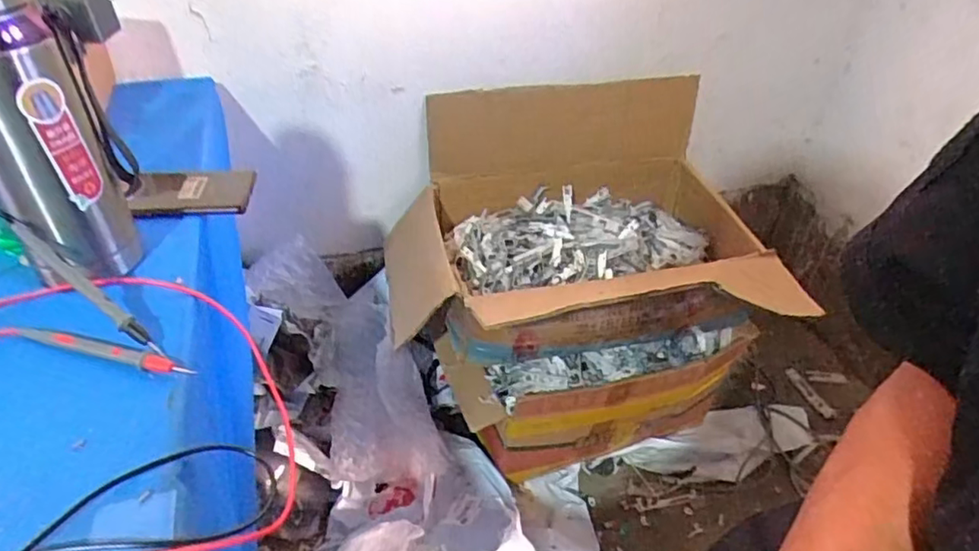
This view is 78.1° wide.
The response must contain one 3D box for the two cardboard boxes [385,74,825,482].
[{"bbox_3d":[0.164,0.014,0.999,0.614,0.506,0.433,-5,39,-9],"label":"two cardboard boxes"}]

